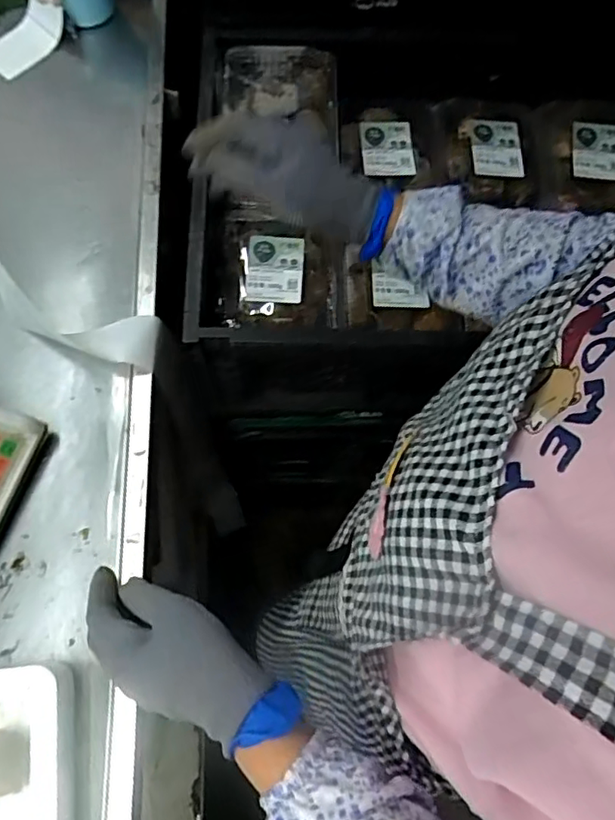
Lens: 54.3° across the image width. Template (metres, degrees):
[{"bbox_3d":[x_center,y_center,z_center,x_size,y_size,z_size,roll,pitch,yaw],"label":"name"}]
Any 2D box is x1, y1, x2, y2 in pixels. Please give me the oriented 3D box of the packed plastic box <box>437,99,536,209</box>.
[{"bbox_3d":[0.226,-0.317,0.738,0.115,0.037,0.135,0,72,-2],"label":"packed plastic box"}]

